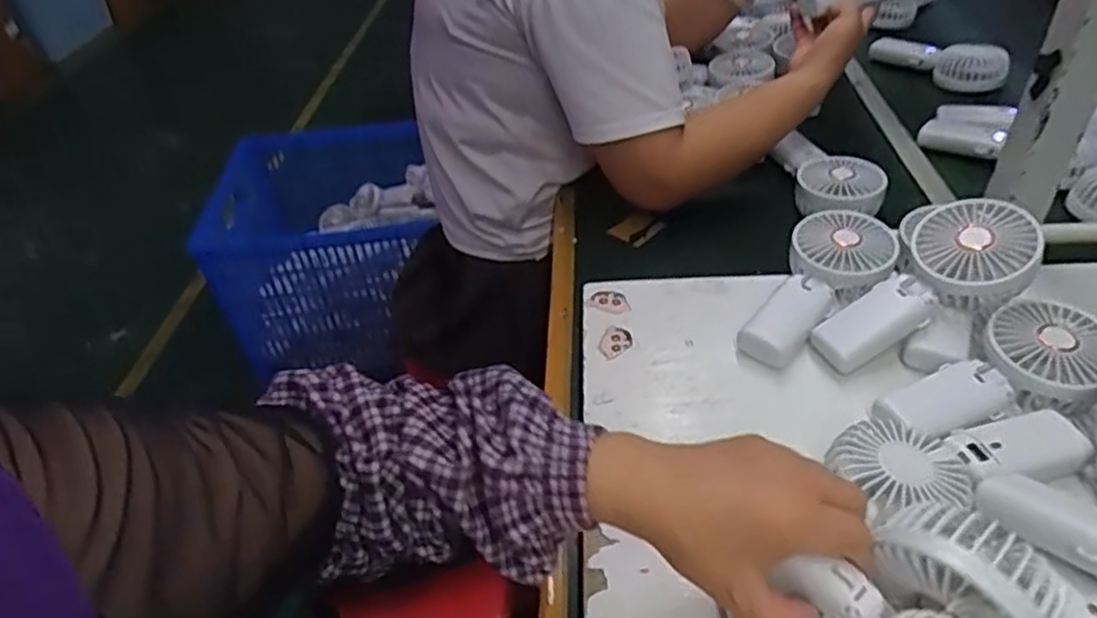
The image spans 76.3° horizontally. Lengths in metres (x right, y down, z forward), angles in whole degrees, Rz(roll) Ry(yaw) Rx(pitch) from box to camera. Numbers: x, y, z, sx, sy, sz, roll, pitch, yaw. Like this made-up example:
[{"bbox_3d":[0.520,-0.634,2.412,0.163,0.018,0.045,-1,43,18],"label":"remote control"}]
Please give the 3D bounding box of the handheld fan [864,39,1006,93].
[{"bbox_3d":[0.565,-0.363,1.006,0.080,0.041,0.185,-26,45,-22],"label":"handheld fan"}]

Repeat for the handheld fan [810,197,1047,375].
[{"bbox_3d":[0.296,-0.013,0.556,0.179,0.052,0.081,-35,45,4],"label":"handheld fan"}]

